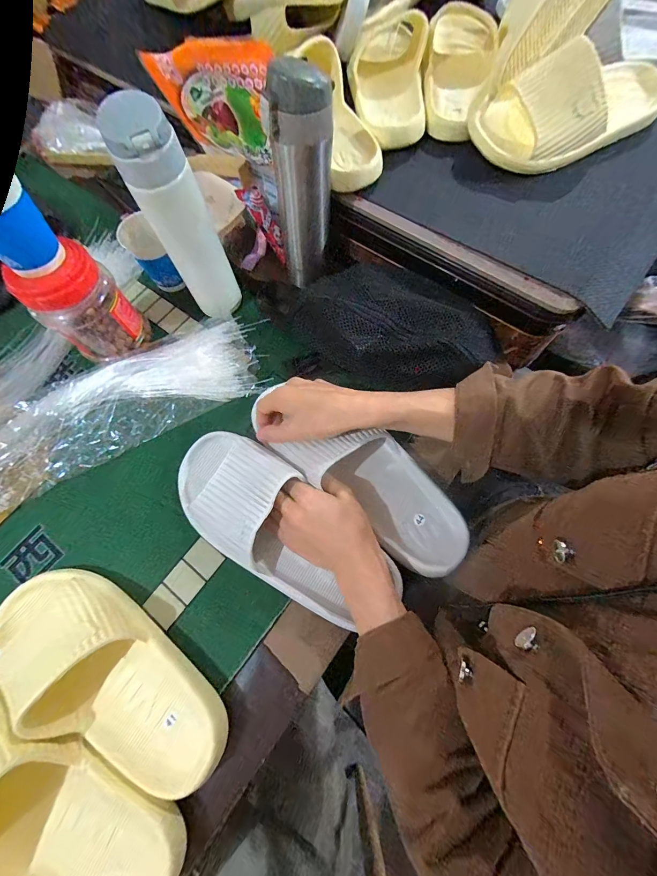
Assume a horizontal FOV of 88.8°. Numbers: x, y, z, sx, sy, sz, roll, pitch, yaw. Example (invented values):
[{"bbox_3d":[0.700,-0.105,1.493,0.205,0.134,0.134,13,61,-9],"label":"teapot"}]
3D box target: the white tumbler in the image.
[{"bbox_3d":[-0.161,-0.234,0.386,0.062,0.223,0.069,-27,72,-6],"label":"white tumbler"}]

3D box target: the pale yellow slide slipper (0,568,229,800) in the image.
[{"bbox_3d":[-0.214,0.220,0.313,0.271,0.064,0.104,31,76,12],"label":"pale yellow slide slipper"}]

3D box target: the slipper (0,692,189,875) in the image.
[{"bbox_3d":[-0.248,0.311,0.271,0.261,0.067,0.107,22,74,9],"label":"slipper"}]

